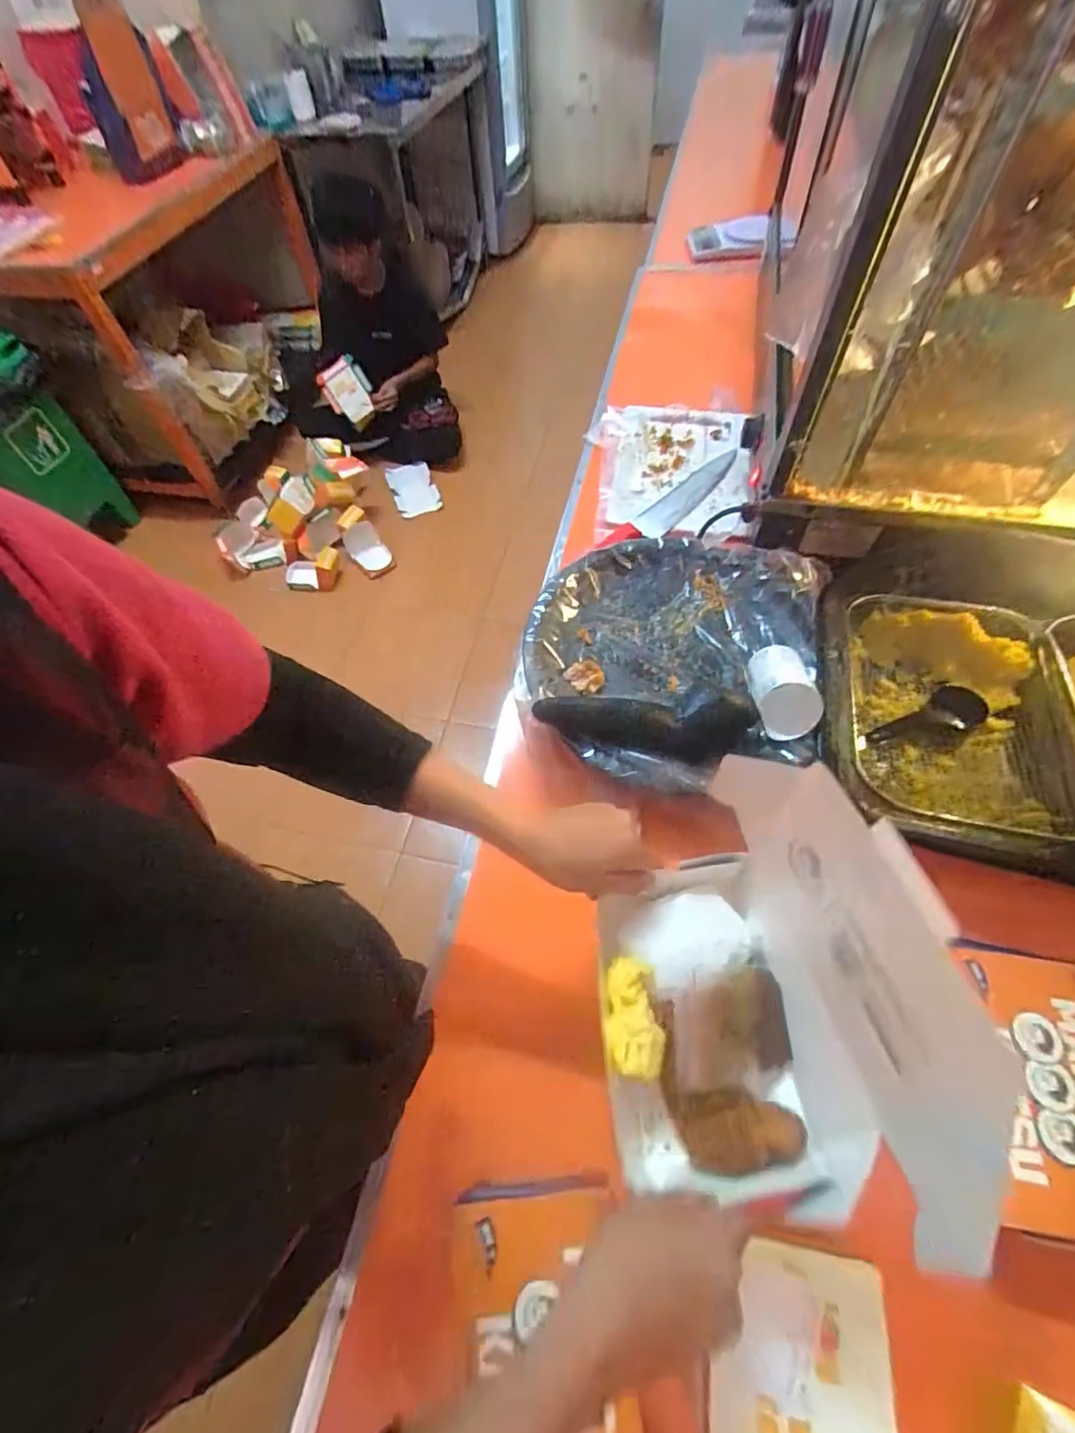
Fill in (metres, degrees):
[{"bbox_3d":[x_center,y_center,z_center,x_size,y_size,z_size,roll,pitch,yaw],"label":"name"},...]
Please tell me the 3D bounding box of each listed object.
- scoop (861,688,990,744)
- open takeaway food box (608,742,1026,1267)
[{"bbox_3d":[0.418,0.000,0.588,0.120,0.022,0.048,-21,59,7],"label":"scoop"},{"bbox_3d":[0.128,0.157,0.338,0.167,0.178,0.233,1,59,5],"label":"open takeaway food box"}]

